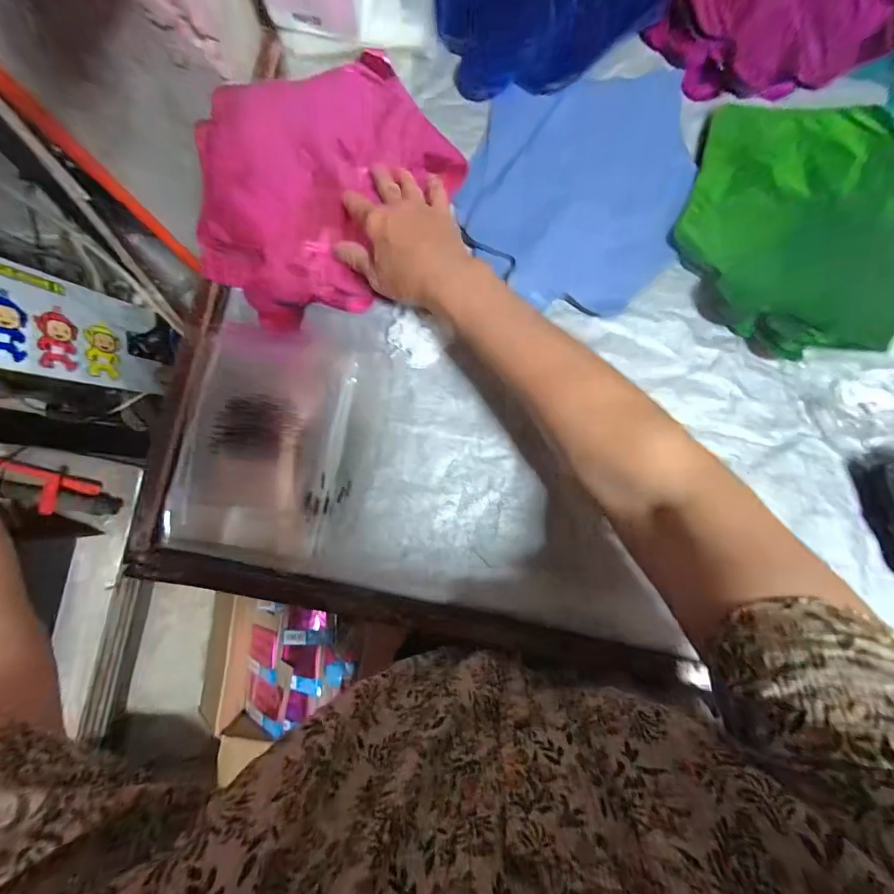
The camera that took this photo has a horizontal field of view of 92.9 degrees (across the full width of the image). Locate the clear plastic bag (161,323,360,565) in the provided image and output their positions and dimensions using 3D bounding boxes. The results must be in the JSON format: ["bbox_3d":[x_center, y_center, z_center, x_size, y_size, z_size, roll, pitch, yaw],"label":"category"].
[{"bbox_3d":[-0.164,-0.006,0.383,0.140,0.012,0.201,10,83,2],"label":"clear plastic bag"}]

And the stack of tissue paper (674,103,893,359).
[{"bbox_3d":[0.341,-0.208,0.400,0.224,0.014,0.241,-2,83,0],"label":"stack of tissue paper"}]

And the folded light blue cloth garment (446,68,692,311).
[{"bbox_3d":[0.128,-0.258,0.414,0.203,0.020,0.251,16,83,3],"label":"folded light blue cloth garment"}]

